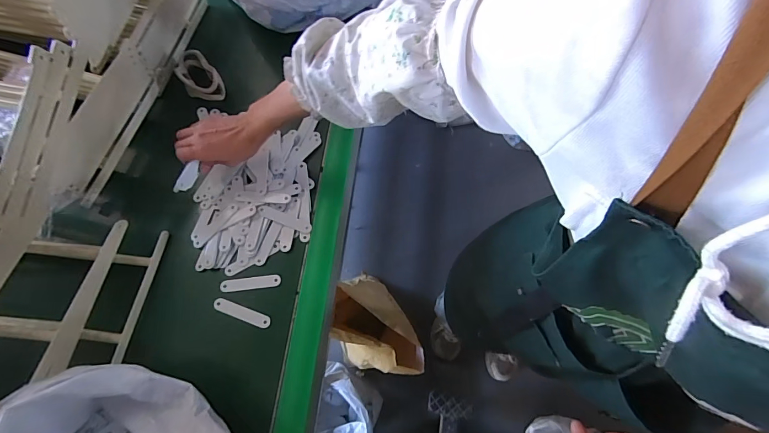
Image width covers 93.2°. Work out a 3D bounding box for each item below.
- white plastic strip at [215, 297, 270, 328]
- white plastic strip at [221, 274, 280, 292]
[{"bbox_3d":[-0.207,0.139,0.528,0.087,0.004,0.017,20,73,7],"label":"white plastic strip"},{"bbox_3d":[-0.199,0.099,0.541,0.087,0.004,0.018,-7,71,-2],"label":"white plastic strip"}]

